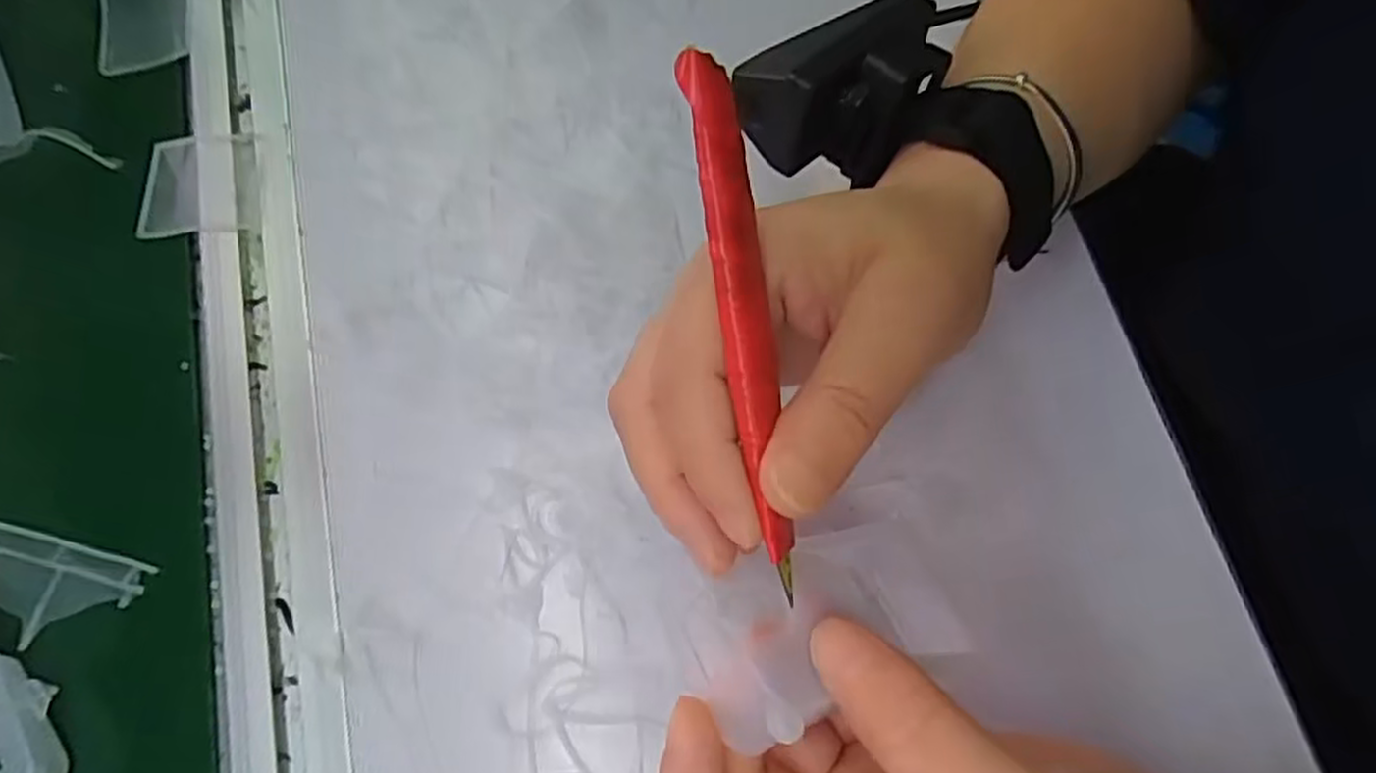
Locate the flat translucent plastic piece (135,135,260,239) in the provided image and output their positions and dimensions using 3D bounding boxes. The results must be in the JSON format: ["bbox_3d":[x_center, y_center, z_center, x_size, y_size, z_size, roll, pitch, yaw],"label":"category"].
[{"bbox_3d":[-0.203,-0.084,0.326,0.049,0.005,0.046,-4,70,0],"label":"flat translucent plastic piece"}]

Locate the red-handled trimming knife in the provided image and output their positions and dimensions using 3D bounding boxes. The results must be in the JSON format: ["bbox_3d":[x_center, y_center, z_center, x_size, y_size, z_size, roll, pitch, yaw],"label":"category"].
[{"bbox_3d":[0.012,-0.012,0.163,0.010,0.006,0.111,-10,100,-3],"label":"red-handled trimming knife"}]

